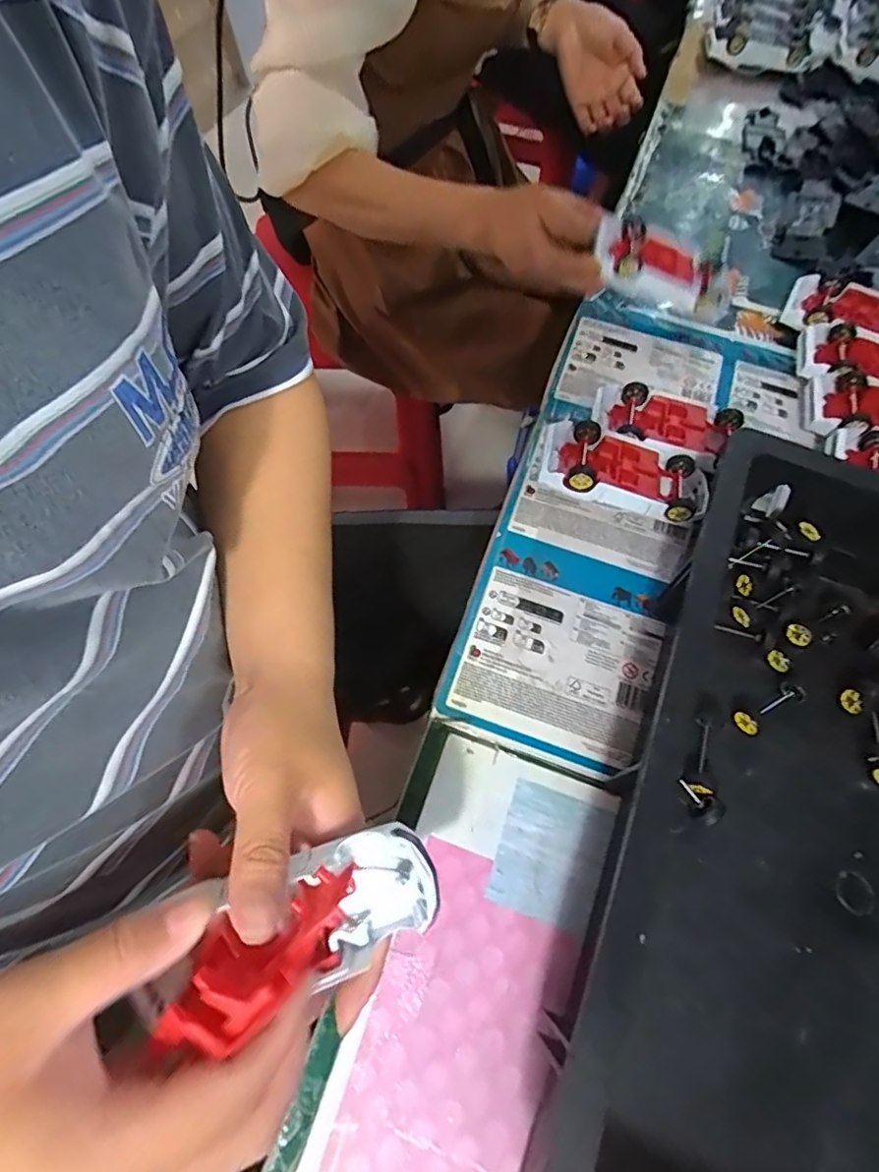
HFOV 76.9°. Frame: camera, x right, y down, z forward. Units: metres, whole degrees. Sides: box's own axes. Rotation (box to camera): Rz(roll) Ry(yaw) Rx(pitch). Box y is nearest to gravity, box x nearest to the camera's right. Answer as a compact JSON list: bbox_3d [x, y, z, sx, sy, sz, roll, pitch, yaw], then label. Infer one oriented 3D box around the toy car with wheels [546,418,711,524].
[{"bbox_3d":[0.142,-0.084,0.424,0.127,0.040,0.059,17,65,6],"label":"toy car with wheels"}]

